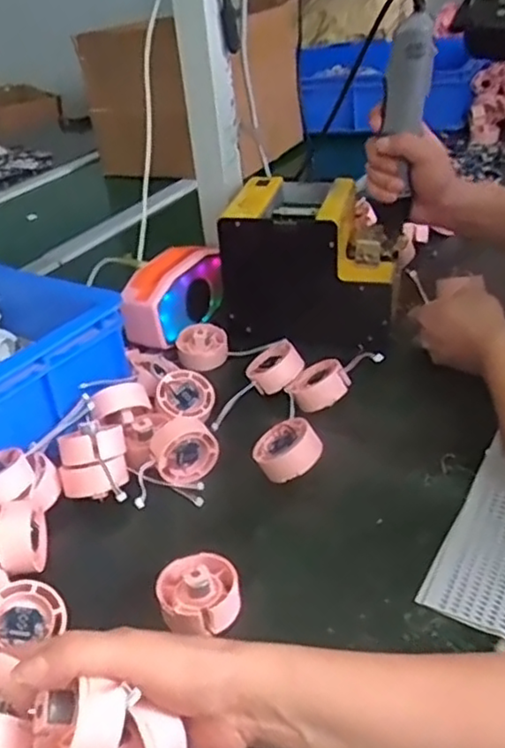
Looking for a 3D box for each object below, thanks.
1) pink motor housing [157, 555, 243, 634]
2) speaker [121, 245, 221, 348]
[{"bbox_3d":[-0.037,0.152,0.467,0.054,0.032,0.057,-11,33,-7],"label":"pink motor housing"},{"bbox_3d":[-0.093,-0.092,0.775,0.070,0.069,0.125,13,38,27],"label":"speaker"}]

